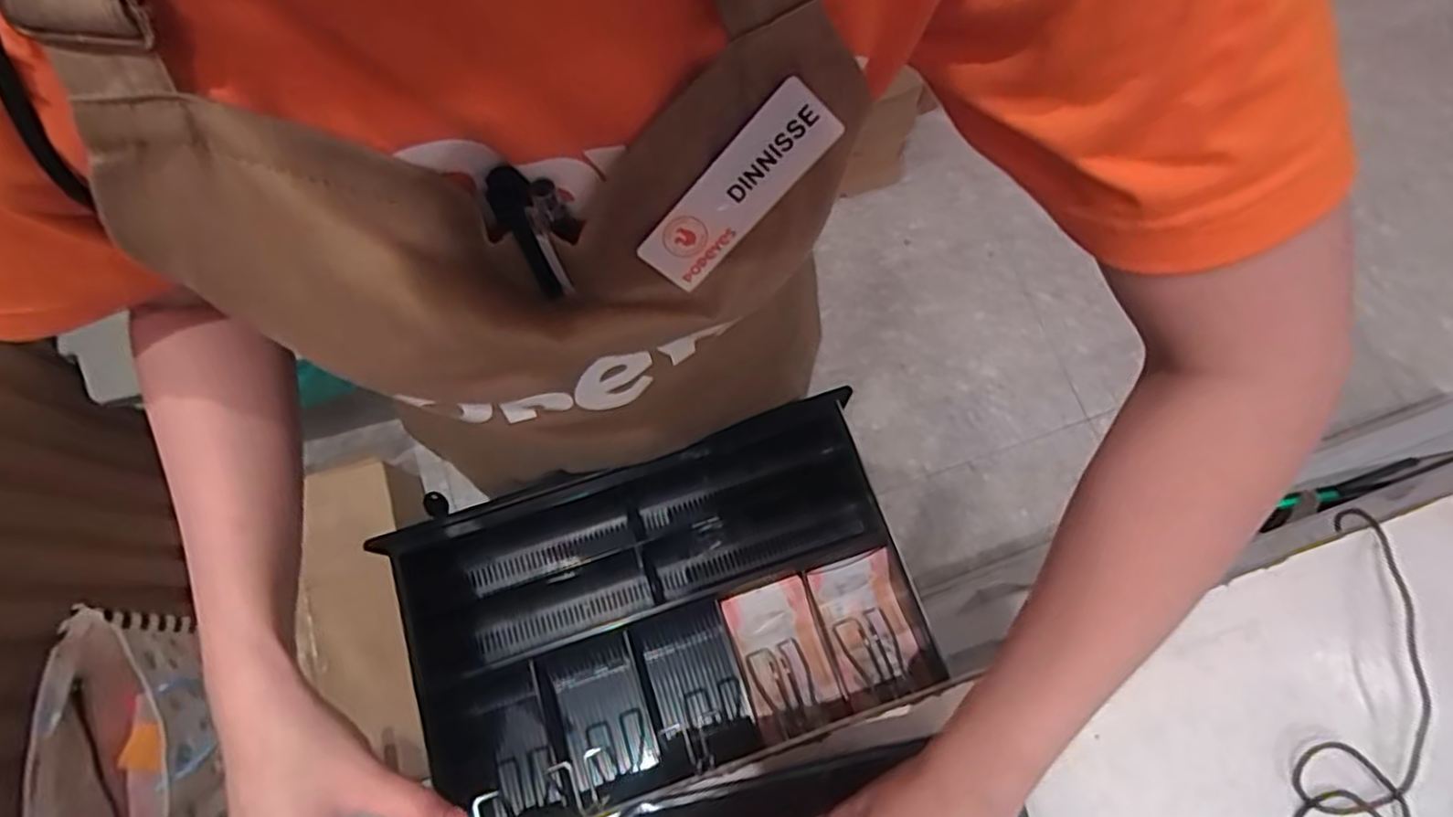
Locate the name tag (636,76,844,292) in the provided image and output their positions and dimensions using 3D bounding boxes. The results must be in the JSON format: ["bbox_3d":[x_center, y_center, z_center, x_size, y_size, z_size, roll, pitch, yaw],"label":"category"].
[{"bbox_3d":[0.003,-0.069,0.230,0.025,0.074,0.004,34,29,-27],"label":"name tag"}]

